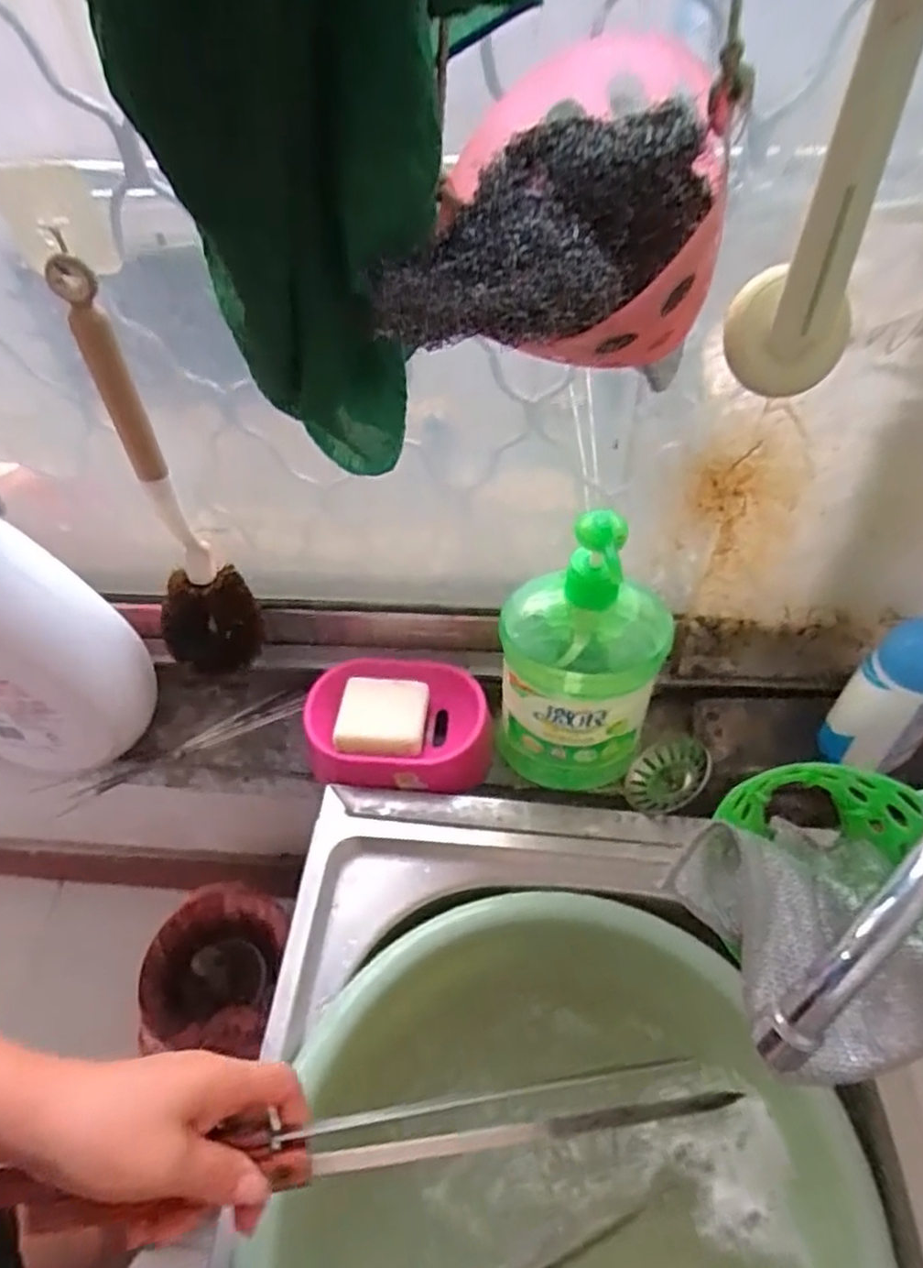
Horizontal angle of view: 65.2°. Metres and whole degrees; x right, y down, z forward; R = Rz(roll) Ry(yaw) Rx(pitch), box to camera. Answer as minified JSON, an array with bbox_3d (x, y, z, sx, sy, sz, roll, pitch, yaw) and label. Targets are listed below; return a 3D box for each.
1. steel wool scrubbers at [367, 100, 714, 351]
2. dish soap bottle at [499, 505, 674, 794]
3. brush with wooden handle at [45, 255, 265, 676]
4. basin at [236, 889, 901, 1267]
[{"bbox_3d":[0.030,-0.169,0.284,0.119,0.051,0.123,4,54,4],"label":"steel wool scrubbers"},{"bbox_3d":[0.086,0.022,0.534,0.120,0.243,0.078,14,55,11],"label":"dish soap bottle"},{"bbox_3d":[-0.217,-0.083,0.520,0.077,0.328,0.068,-29,59,-19],"label":"brush with wooden handle"},{"bbox_3d":[0.068,0.381,0.465,0.371,0.101,0.377,-1,54,1],"label":"basin"}]

